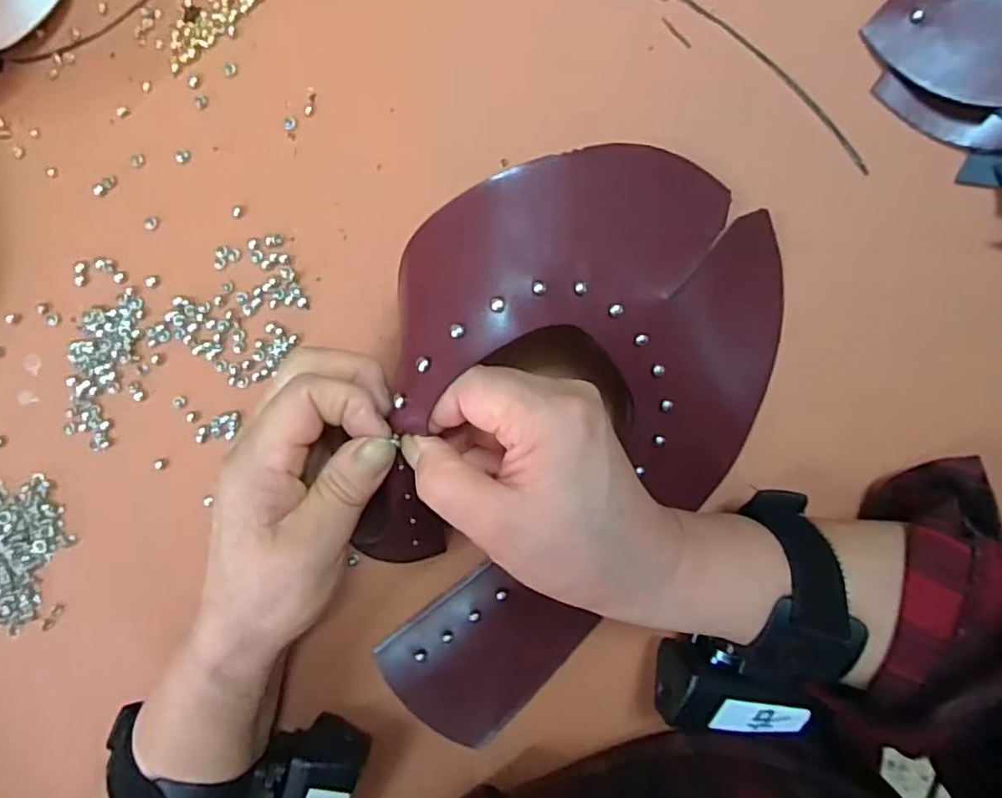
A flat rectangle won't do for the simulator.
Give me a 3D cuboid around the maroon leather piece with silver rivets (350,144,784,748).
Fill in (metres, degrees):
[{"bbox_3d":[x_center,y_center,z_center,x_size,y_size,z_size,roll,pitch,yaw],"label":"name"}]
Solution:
[{"bbox_3d":[0.027,0.030,0.262,0.157,0.074,0.273,17,96,2],"label":"maroon leather piece with silver rivets"}]

